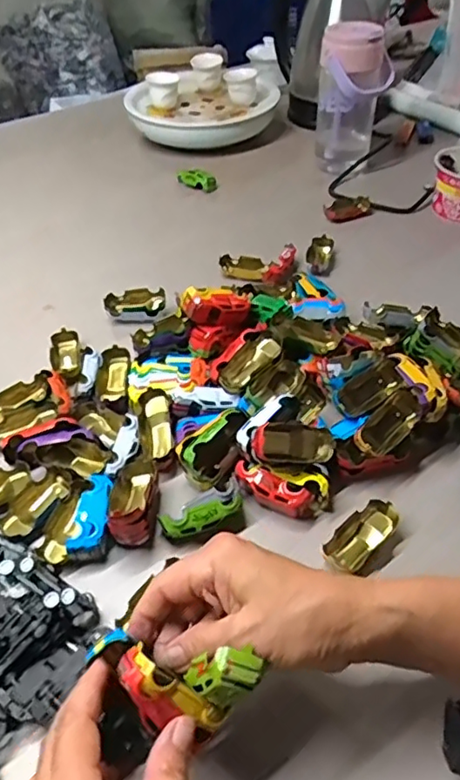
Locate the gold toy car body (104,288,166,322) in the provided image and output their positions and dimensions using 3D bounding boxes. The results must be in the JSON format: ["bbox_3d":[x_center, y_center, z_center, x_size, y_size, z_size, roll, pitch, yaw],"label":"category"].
[{"bbox_3d":[-0.101,-0.090,0.630,0.064,0.025,0.031,-2,44,1],"label":"gold toy car body"}]

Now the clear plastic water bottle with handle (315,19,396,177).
[{"bbox_3d":[0.166,-0.389,0.800,0.094,0.189,0.068,8,45,11],"label":"clear plastic water bottle with handle"}]

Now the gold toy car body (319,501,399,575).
[{"bbox_3d":[0.093,0.106,0.423,0.030,0.015,0.067,31,54,30],"label":"gold toy car body"}]

